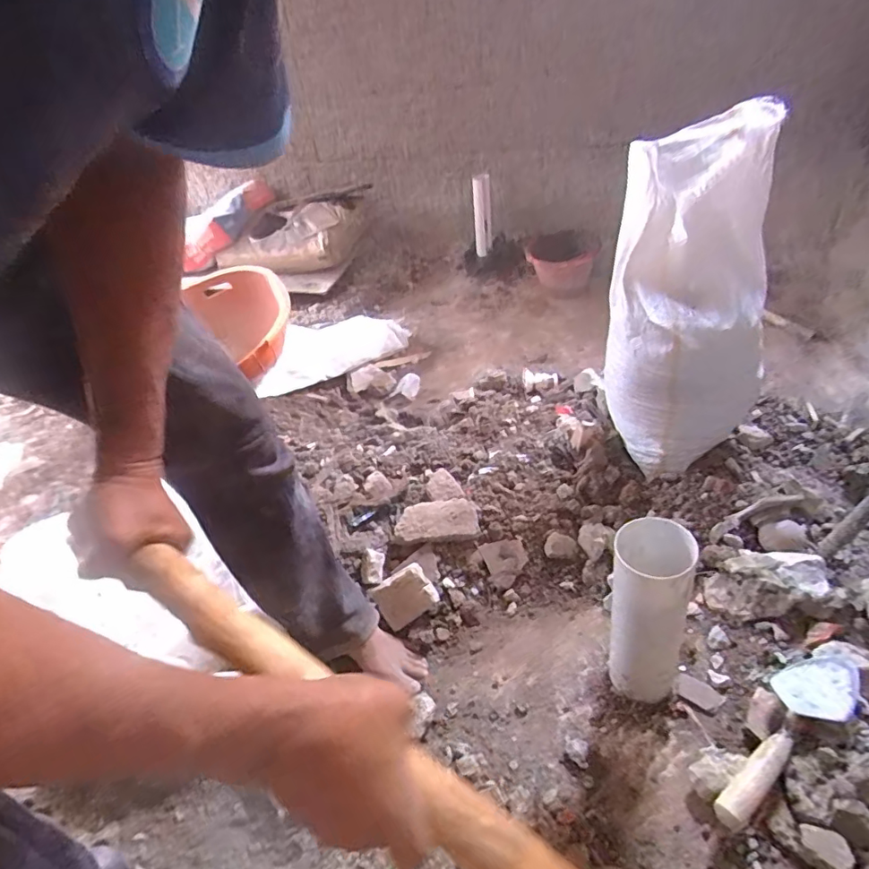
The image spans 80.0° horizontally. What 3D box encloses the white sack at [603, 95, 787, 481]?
[{"bbox_3d":[0.447,-0.229,0.923,0.256,0.612,0.186,9,16,17],"label":"white sack"}]

